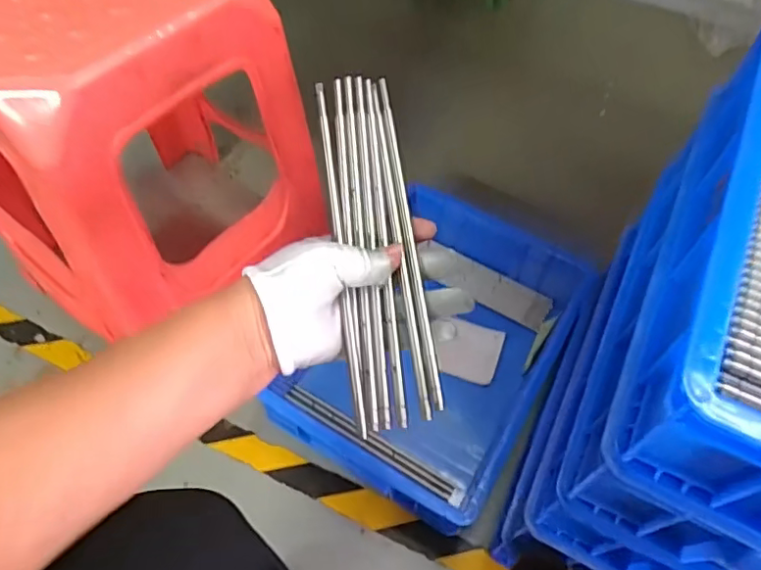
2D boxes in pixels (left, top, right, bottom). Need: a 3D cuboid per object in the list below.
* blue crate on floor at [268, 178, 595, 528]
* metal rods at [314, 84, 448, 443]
[{"bbox_3d":[0.083,0.079,0.791,0.297,0.142,0.389,25,59,13],"label":"blue crate on floor"},{"bbox_3d":[-0.004,-0.030,0.394,0.054,0.019,0.246,-6,77,-6],"label":"metal rods"}]

